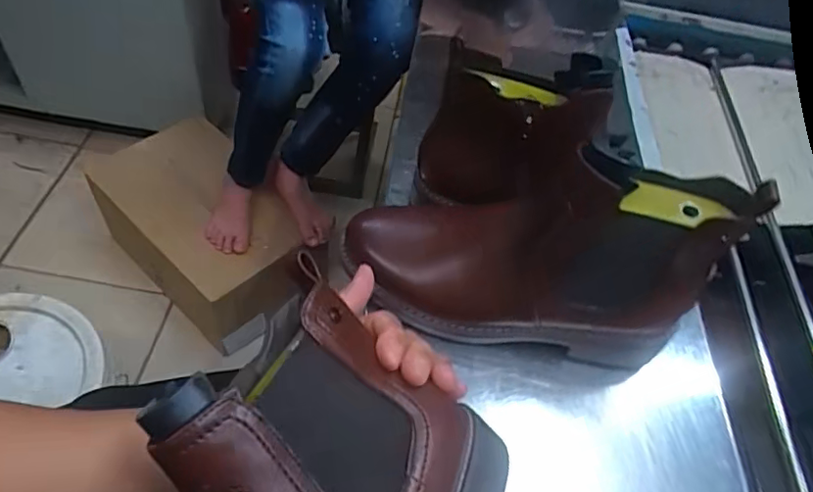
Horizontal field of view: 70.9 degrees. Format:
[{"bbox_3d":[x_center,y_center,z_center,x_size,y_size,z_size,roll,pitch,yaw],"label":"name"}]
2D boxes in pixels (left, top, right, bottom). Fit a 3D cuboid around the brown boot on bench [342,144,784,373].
[{"bbox_3d":[0.086,0.003,0.424,0.269,0.155,0.090,13,52,0],"label":"brown boot on bench"}]

